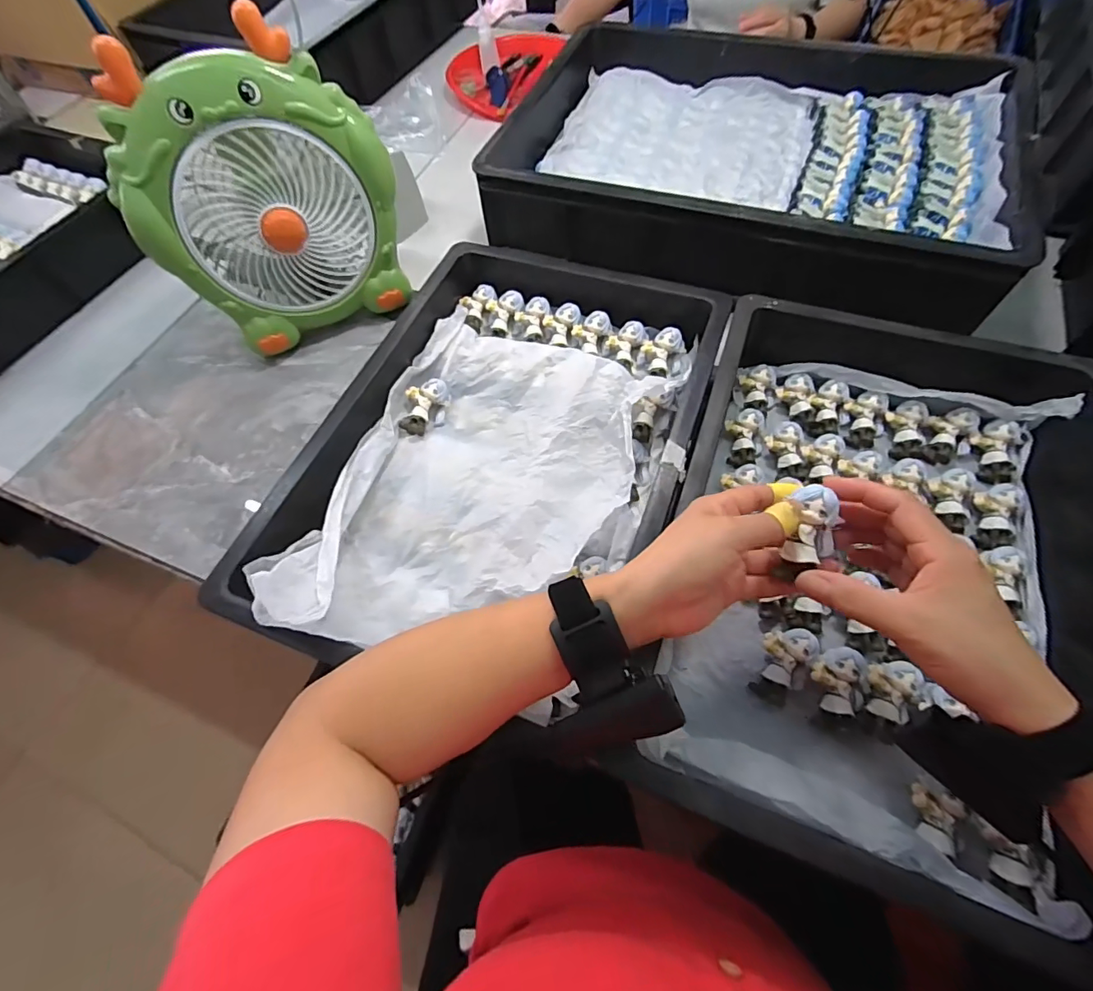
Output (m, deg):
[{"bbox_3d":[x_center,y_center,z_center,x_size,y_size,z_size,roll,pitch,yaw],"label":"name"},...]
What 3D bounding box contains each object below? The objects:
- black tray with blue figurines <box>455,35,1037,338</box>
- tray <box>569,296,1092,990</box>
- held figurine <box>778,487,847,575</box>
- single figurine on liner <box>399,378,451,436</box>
[{"bbox_3d":[0.254,-0.434,0.631,0.574,0.098,0.387,18,64,13],"label":"black tray with blue figurines"},{"bbox_3d":[0.260,0.039,0.401,0.308,0.094,0.462,19,64,13],"label":"tray"},{"bbox_3d":[0.168,0.023,0.308,0.027,0.027,0.055,10,90,22],"label":"held figurine"},{"bbox_3d":[-0.125,-0.090,0.501,0.037,0.027,0.059,14,63,11],"label":"single figurine on liner"}]

